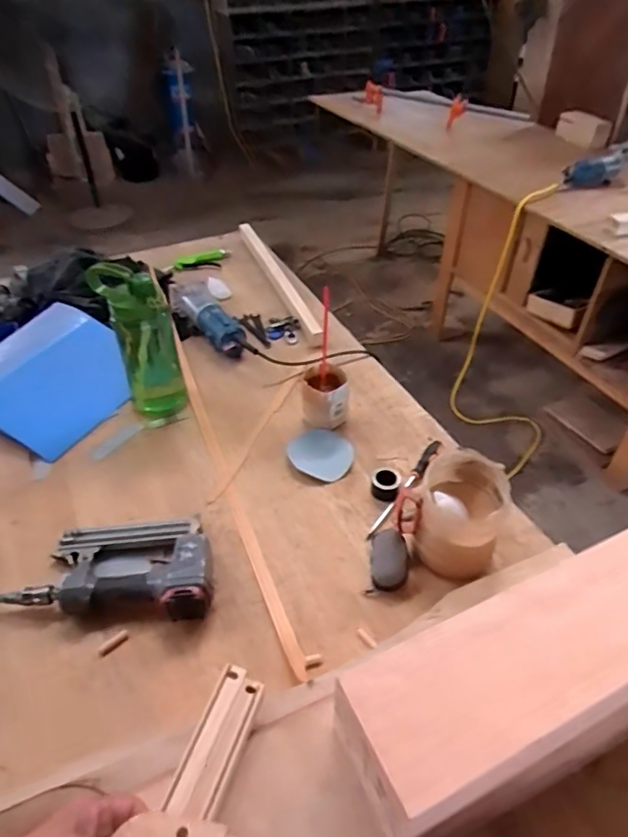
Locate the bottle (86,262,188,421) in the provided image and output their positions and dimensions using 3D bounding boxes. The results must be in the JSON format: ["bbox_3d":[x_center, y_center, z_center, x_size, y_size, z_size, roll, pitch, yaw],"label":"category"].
[{"bbox_3d":[-0.287,-0.121,0.939,0.106,0.271,0.097,-16,44,-16],"label":"bottle"}]

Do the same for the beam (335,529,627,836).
[{"bbox_3d":[0.263,0.237,0.568,0.484,0.119,0.131,-19,45,-19],"label":"beam"}]

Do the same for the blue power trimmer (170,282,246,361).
[{"bbox_3d":[-0.215,-0.204,1.158,0.092,0.093,0.201,-24,47,-23],"label":"blue power trimmer"}]

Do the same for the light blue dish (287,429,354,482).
[{"bbox_3d":[0.013,0.060,0.951,0.108,0.011,0.100,-1,42,1],"label":"light blue dish"}]

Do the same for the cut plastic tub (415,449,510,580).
[{"bbox_3d":[0.204,0.137,0.776,0.114,0.121,0.132,16,45,18],"label":"cut plastic tub"}]

